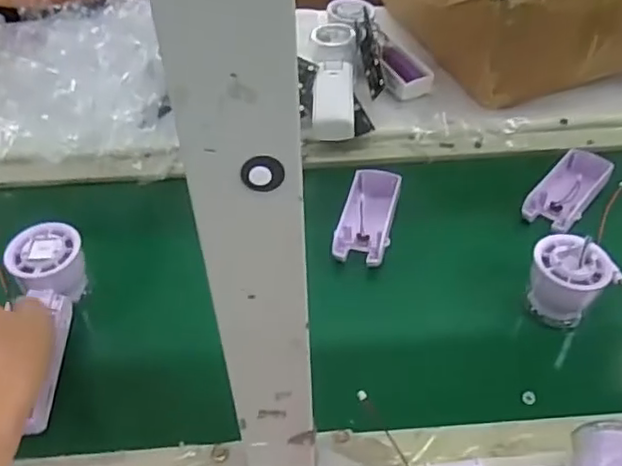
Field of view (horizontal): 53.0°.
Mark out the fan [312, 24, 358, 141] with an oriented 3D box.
[{"bbox_3d":[0.027,-0.164,0.692,0.052,0.057,0.170,0,45,-1],"label":"fan"}]

